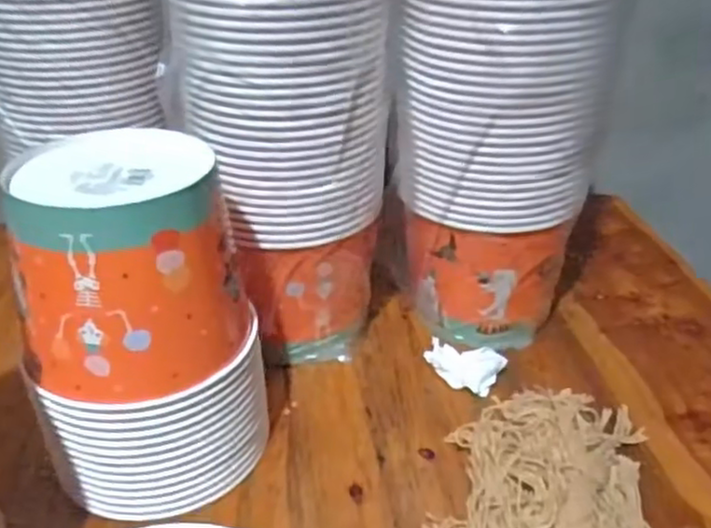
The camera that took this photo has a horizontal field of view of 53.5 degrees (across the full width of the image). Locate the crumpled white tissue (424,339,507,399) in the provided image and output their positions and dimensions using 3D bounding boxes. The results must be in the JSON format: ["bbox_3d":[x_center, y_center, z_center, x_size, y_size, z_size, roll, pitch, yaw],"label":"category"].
[{"bbox_3d":[0.097,0.090,0.638,0.067,0.020,0.044,22,38,34],"label":"crumpled white tissue"}]

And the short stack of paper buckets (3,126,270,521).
[{"bbox_3d":[-0.143,0.047,0.501,0.145,0.238,0.141,-3,31,-1],"label":"short stack of paper buckets"}]

